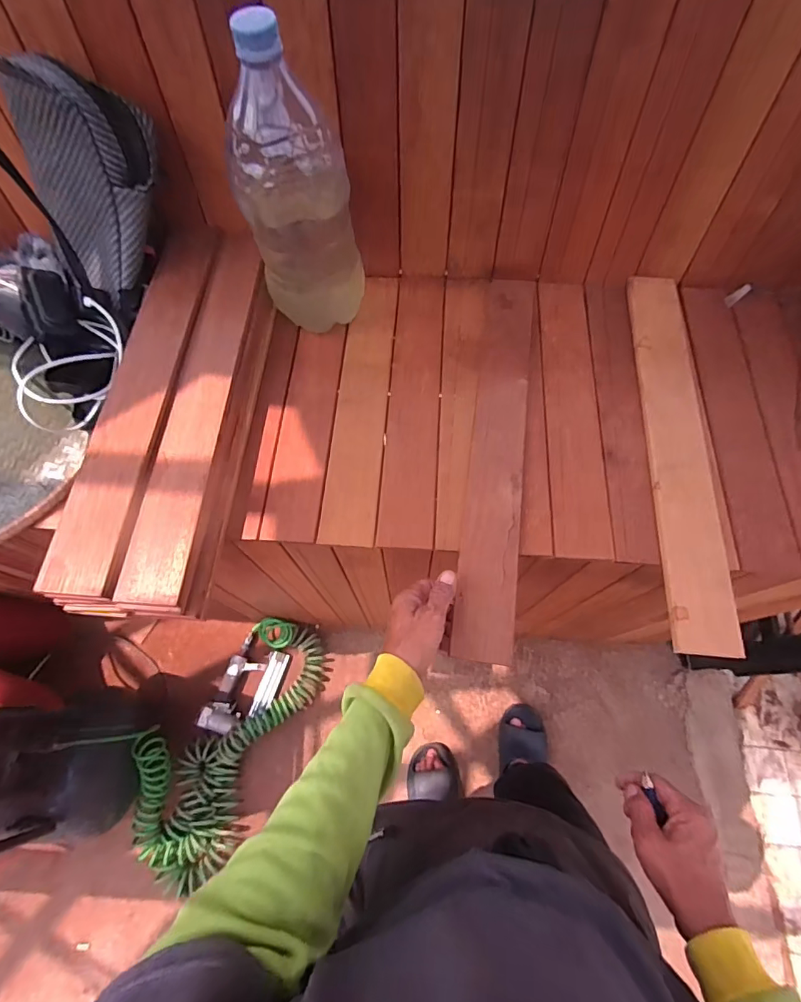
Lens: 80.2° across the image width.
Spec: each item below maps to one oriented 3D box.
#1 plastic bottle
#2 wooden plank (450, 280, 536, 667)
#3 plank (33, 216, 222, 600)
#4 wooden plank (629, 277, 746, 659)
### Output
[{"bbox_3d":[-0.115,-0.321,0.540,0.104,0.306,0.090,30,71,12],"label":"plastic bottle"},{"bbox_3d":[0.122,-0.078,0.581,0.066,0.014,0.522,8,67,4],"label":"wooden plank"},{"bbox_3d":[-0.302,-0.143,0.557,0.066,0.020,0.504,4,68,3],"label":"plank"},{"bbox_3d":[0.341,-0.079,0.581,0.075,0.013,0.509,4,68,3],"label":"wooden plank"}]

